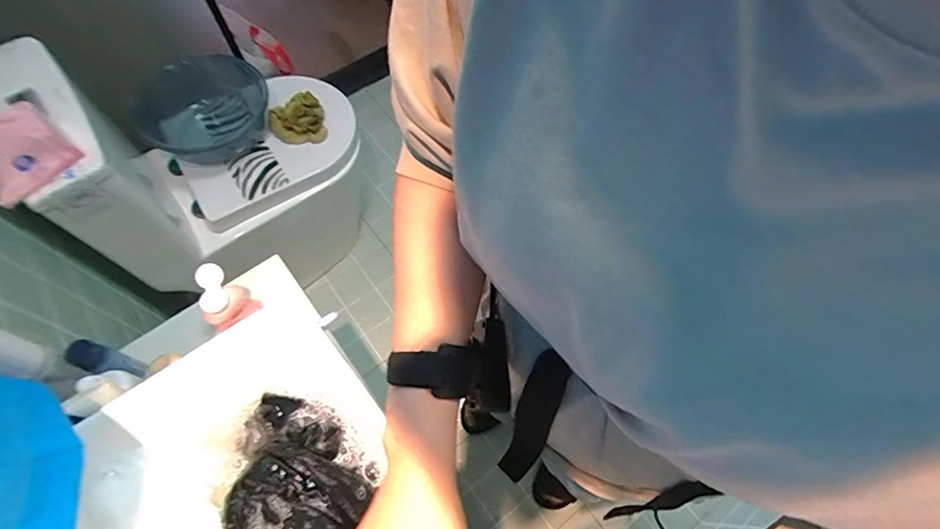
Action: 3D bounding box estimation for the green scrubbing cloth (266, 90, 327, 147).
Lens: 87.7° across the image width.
[{"bbox_3d":[-0.402,-0.332,1.134,0.122,0.077,0.083,-9,64,-4],"label":"green scrubbing cloth"}]

